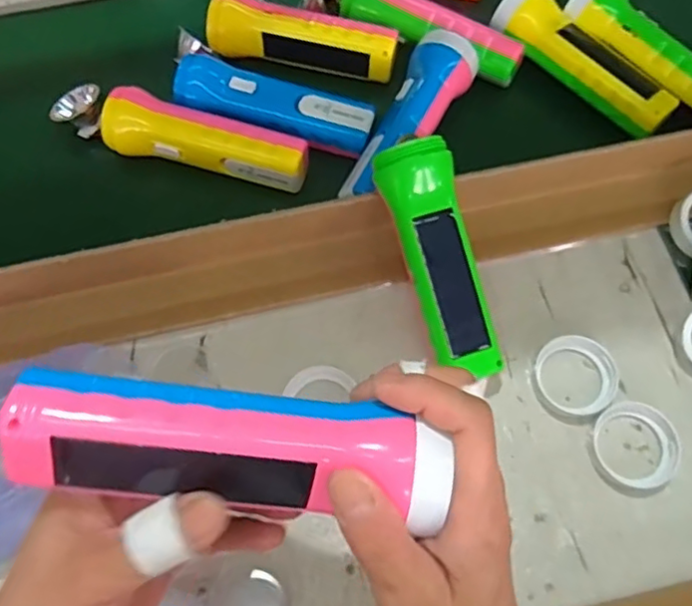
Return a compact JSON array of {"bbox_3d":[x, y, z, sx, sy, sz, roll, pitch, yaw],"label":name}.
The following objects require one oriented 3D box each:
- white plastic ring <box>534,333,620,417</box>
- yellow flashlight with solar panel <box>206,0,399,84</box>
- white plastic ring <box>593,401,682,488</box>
[{"bbox_3d":[0.155,0.048,0.420,0.053,0.011,0.050,0,67,1],"label":"white plastic ring"},{"bbox_3d":[-0.036,-0.221,0.524,0.153,0.045,0.038,12,68,5],"label":"yellow flashlight with solar panel"},{"bbox_3d":[0.186,0.091,0.399,0.050,0.012,0.054,0,67,1],"label":"white plastic ring"}]

